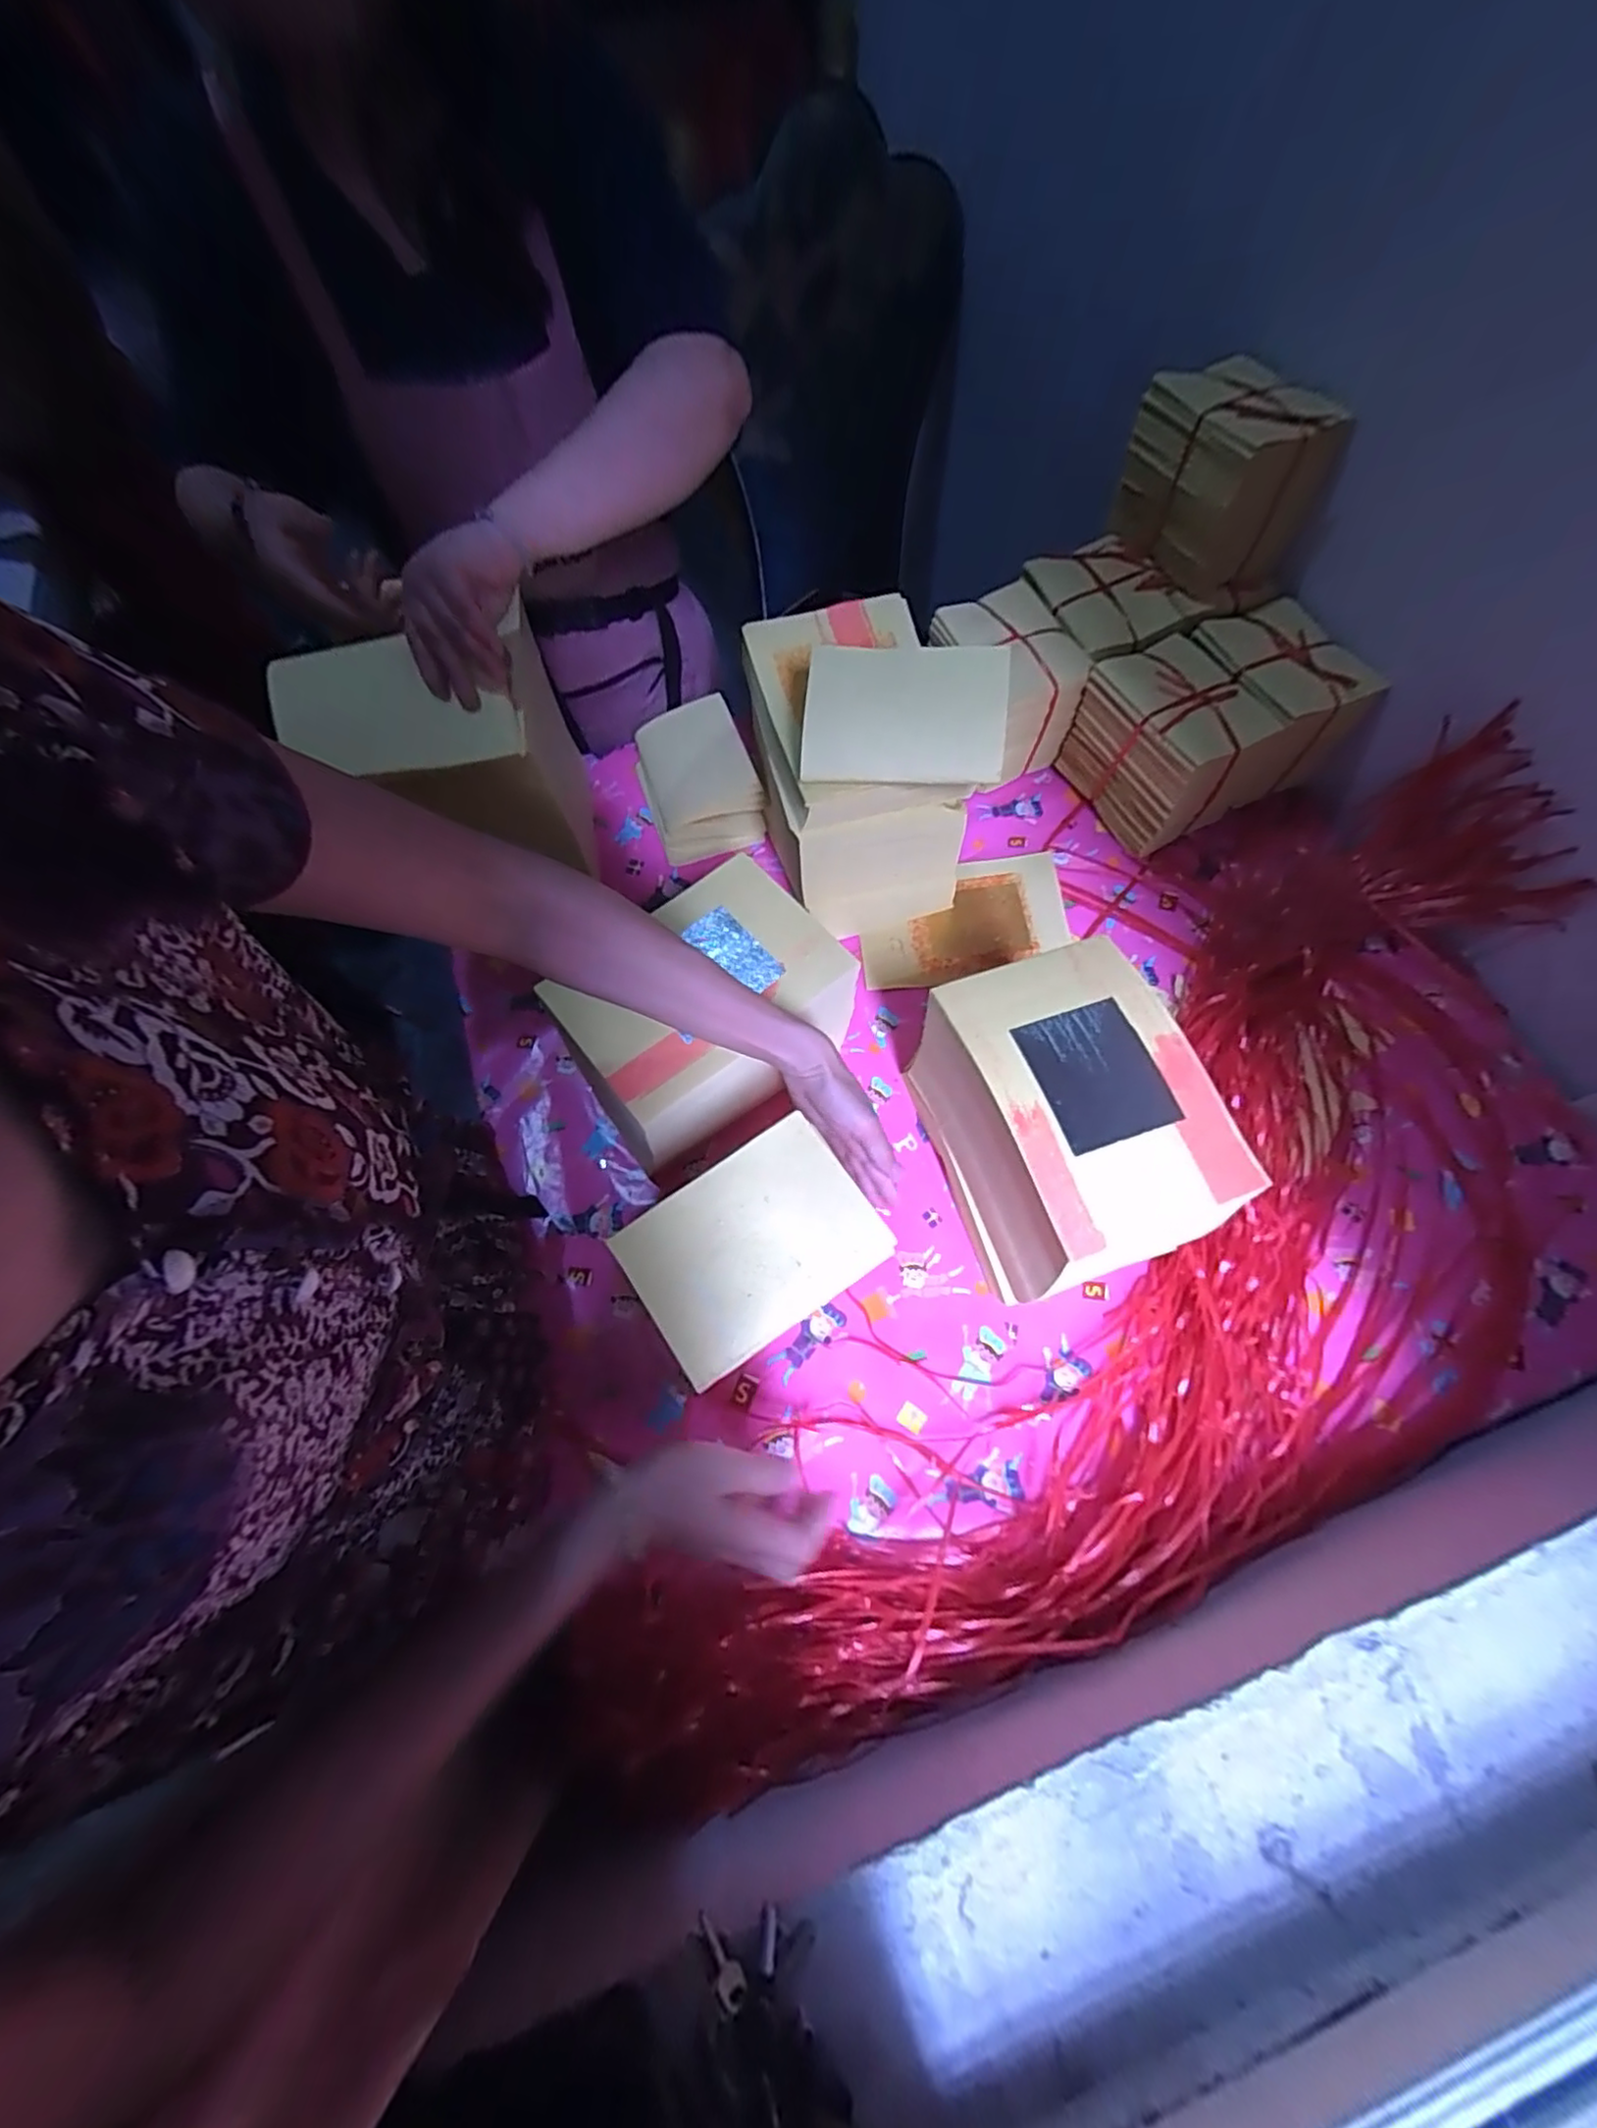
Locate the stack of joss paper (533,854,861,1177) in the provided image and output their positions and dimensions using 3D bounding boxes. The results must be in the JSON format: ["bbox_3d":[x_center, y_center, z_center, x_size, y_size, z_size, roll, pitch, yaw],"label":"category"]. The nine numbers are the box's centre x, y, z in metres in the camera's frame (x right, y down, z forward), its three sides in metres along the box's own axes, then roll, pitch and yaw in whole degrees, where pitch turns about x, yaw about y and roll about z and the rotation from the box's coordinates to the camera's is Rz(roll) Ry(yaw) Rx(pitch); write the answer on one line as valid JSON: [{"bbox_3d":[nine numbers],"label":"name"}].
[{"bbox_3d":[-0.078,-0.043,0.615,0.231,0.137,0.181,-32,68,-11],"label":"stack of joss paper"}]

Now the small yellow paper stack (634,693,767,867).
[{"bbox_3d":[-0.117,-0.330,0.779,0.126,0.069,0.180,-19,67,-6],"label":"small yellow paper stack"}]

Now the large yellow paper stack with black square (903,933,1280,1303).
[{"bbox_3d":[0.211,0.044,0.564,0.170,0.169,0.242,-20,67,-6],"label":"large yellow paper stack with black square"}]

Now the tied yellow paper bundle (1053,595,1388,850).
[{"bbox_3d":[0.439,-0.360,0.733,0.226,0.139,0.165,-27,67,-9],"label":"tied yellow paper bundle"}]

